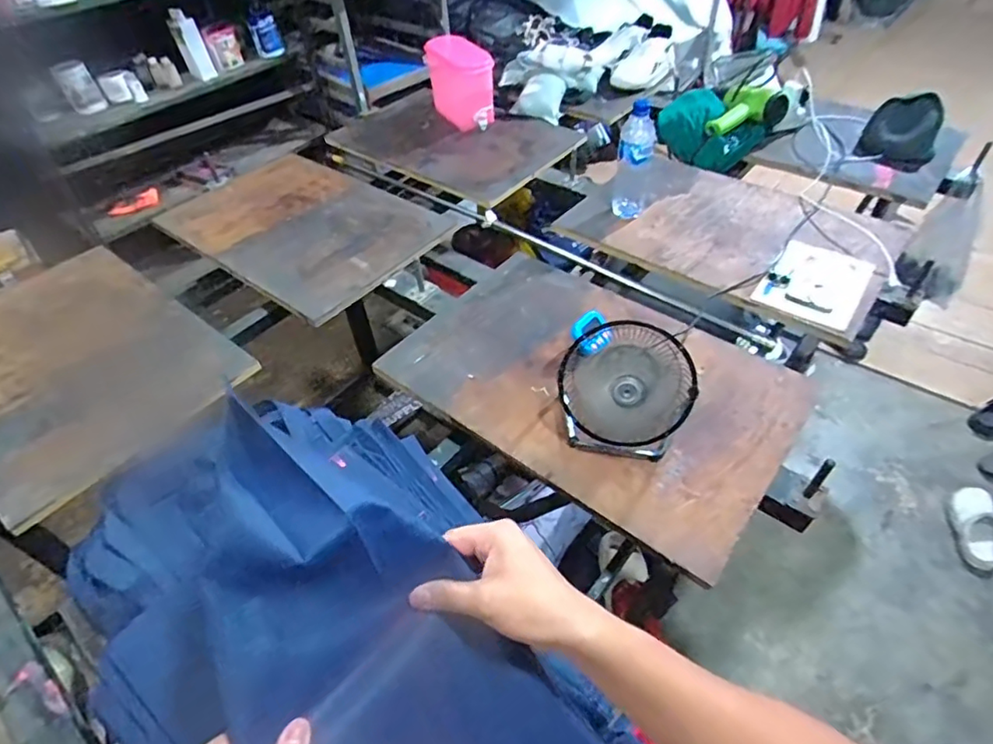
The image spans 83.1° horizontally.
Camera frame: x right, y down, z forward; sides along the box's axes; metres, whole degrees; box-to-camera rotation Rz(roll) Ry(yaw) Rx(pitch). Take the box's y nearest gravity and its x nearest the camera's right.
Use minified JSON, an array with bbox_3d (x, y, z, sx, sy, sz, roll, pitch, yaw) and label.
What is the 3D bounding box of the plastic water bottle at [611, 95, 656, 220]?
[{"bbox_3d":[0.275,-0.415,1.115,0.073,0.207,0.072,11,49,15],"label":"plastic water bottle"}]

